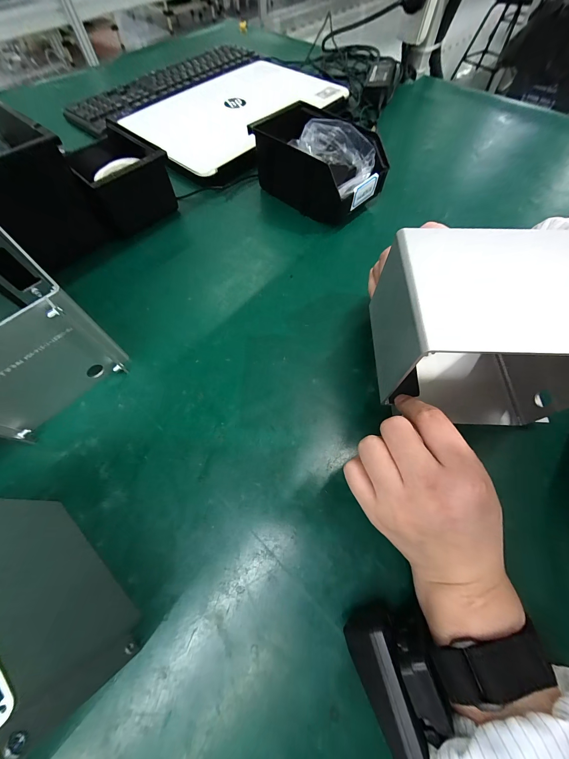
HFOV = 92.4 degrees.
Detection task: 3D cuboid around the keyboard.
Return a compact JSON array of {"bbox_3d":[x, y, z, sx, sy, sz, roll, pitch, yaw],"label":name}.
[{"bbox_3d":[-0.234,-0.618,0.563,0.111,0.021,0.419,37,69,16],"label":"keyboard"}]

